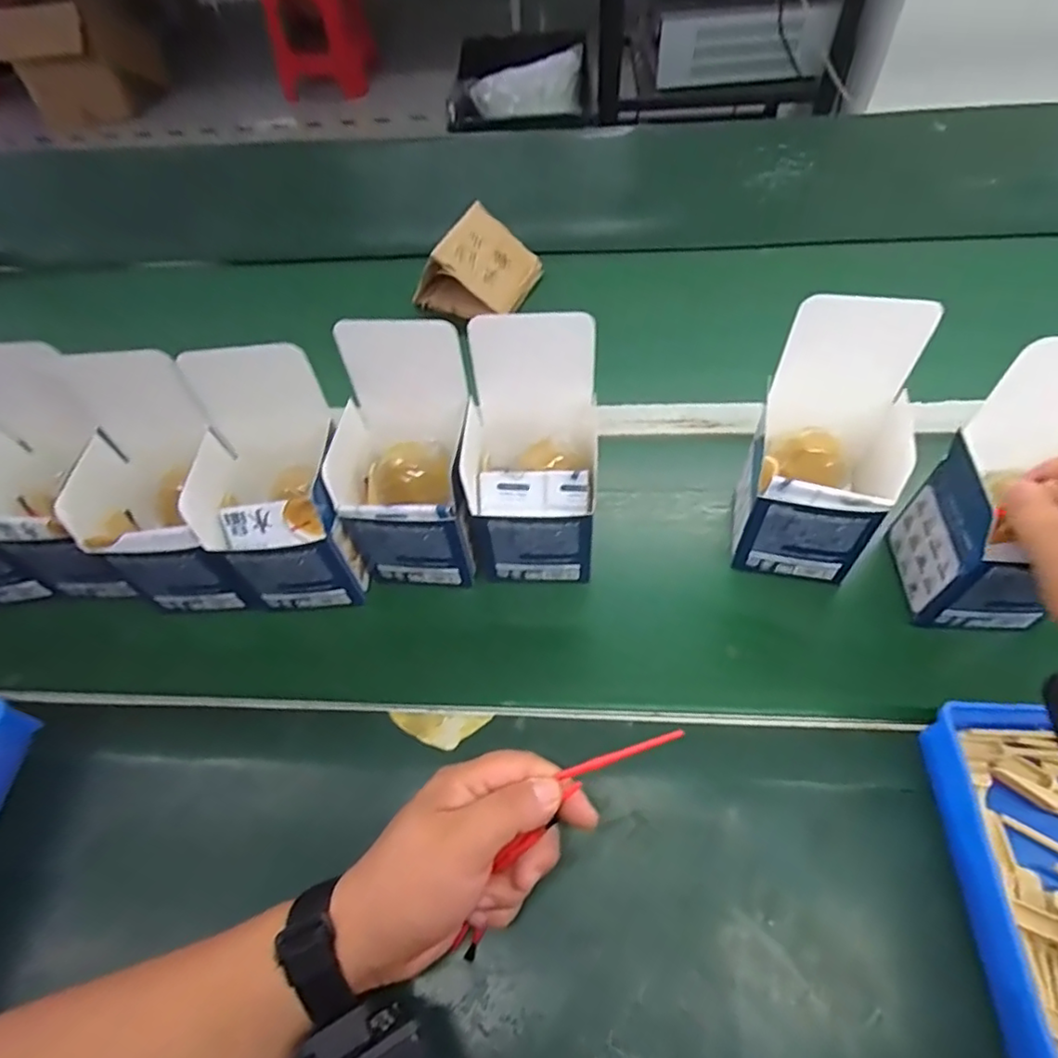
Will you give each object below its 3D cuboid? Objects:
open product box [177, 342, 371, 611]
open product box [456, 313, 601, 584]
[{"bbox_3d":[-0.176,-0.028,0.417,0.093,0.169,0.095,-7,55,0],"label":"open product box"},{"bbox_3d":[0.005,-0.047,0.421,0.093,0.169,0.093,2,55,6],"label":"open product box"}]

